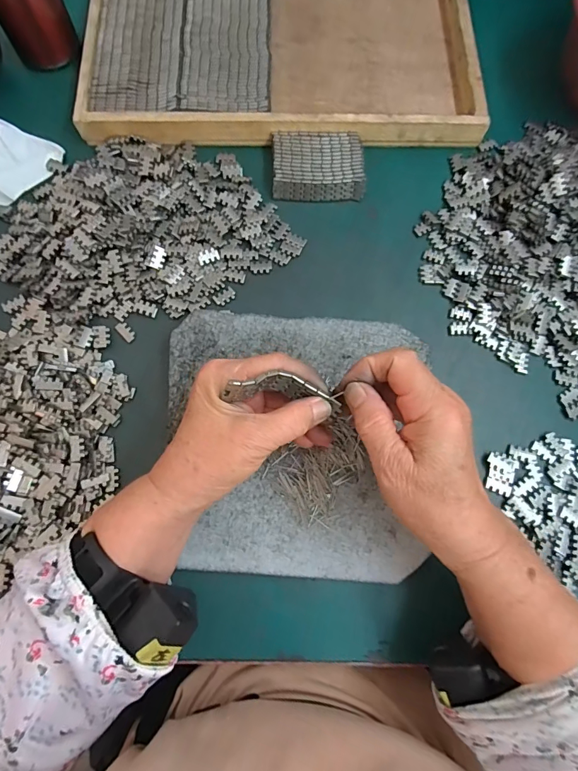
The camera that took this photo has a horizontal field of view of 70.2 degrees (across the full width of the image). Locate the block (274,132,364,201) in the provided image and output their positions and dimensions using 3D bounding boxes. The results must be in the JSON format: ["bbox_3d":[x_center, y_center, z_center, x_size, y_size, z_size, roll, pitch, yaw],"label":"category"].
[{"bbox_3d":[0.029,-0.216,0.405,0.088,0.017,0.065,-1,73,-3],"label":"block"}]

